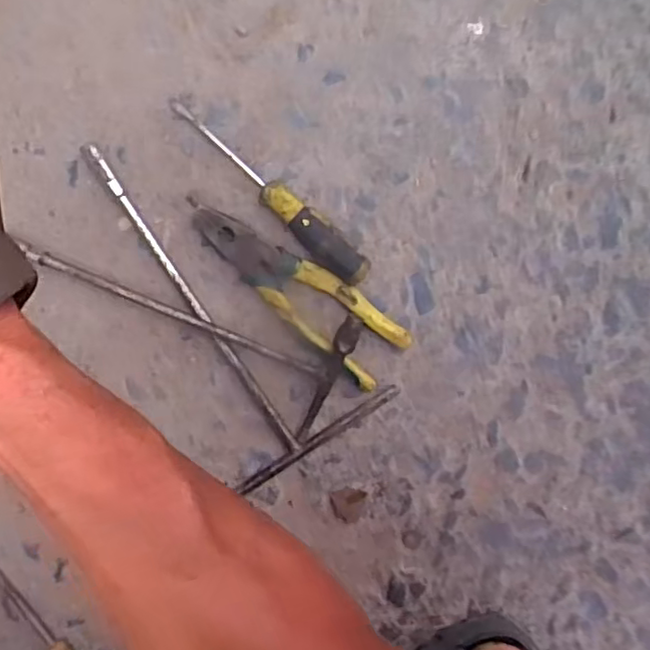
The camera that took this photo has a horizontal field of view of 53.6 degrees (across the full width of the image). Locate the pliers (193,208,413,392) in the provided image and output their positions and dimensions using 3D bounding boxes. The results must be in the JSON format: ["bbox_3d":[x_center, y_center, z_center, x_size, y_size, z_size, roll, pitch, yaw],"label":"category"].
[{"bbox_3d":[-0.019,-0.028,0.502,0.187,0.016,0.055,39,90,-7],"label":"pliers"}]

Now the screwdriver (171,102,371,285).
[{"bbox_3d":[-0.040,-0.102,0.492,0.189,0.024,0.025,43,89,-7],"label":"screwdriver"}]

